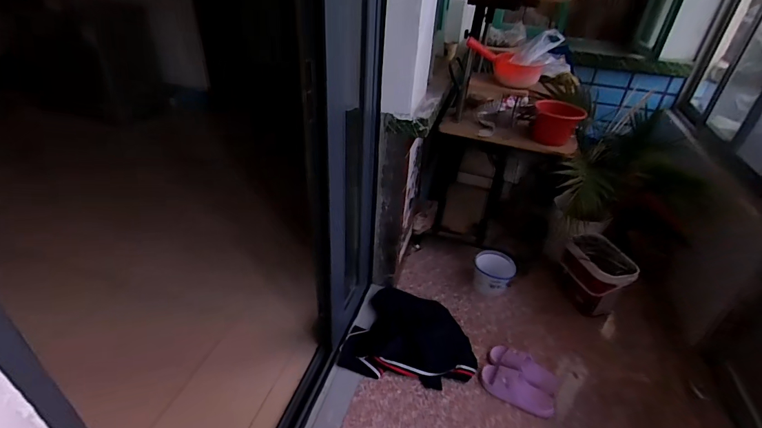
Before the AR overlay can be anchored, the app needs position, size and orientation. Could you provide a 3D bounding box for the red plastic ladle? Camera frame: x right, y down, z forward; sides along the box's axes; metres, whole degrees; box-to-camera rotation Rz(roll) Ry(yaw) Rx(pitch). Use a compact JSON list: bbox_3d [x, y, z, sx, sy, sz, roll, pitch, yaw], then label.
[{"bbox_3d":[0.462,-0.599,1.547,0.314,0.128,0.146,23,33,-15],"label":"red plastic ladle"}]

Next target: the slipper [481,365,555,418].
[{"bbox_3d":[0.515,0.655,1.483,0.272,0.067,0.111,20,39,22],"label":"slipper"}]

